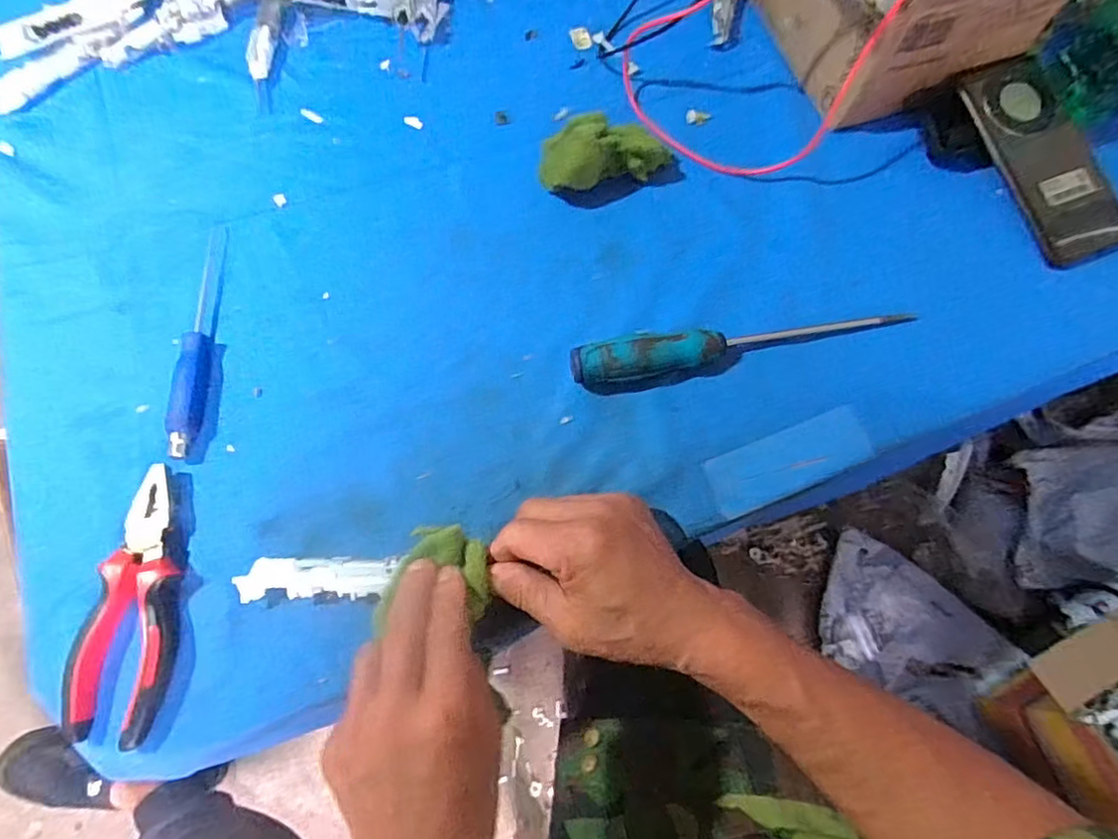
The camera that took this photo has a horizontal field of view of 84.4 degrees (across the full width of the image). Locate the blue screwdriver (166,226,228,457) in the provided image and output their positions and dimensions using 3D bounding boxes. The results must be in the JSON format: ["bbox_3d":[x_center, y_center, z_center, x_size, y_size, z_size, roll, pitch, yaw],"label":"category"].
[{"bbox_3d":[-0.263,-0.064,0.450,0.021,0.017,0.190,-4,70,0],"label":"blue screwdriver"}]

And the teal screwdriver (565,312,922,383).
[{"bbox_3d":[0.134,-0.052,0.438,0.249,0.031,0.030,-9,70,-8],"label":"teal screwdriver"}]

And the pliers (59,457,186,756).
[{"bbox_3d":[-0.259,0.110,0.380,0.052,0.022,0.158,3,70,3],"label":"pliers"}]

